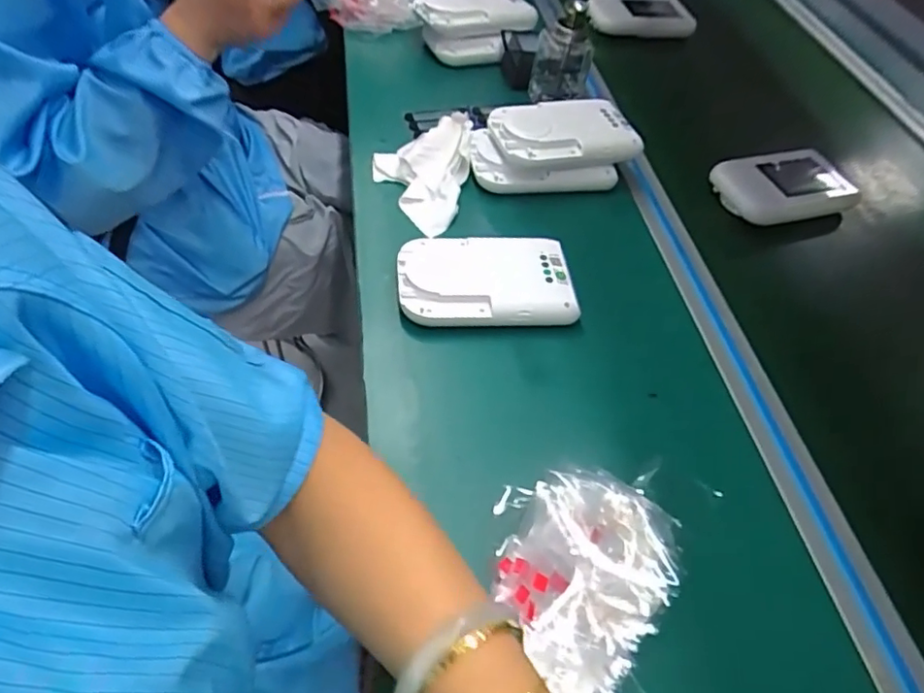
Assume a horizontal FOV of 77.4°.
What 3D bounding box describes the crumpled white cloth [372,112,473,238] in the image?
[{"bbox_3d":[-0.044,-0.187,0.594,0.100,0.033,0.158,7,53,-1],"label":"crumpled white cloth"}]

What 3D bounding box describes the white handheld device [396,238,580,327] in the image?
[{"bbox_3d":[0.021,-0.058,0.508,0.150,0.027,0.088,1,53,-5],"label":"white handheld device"}]

